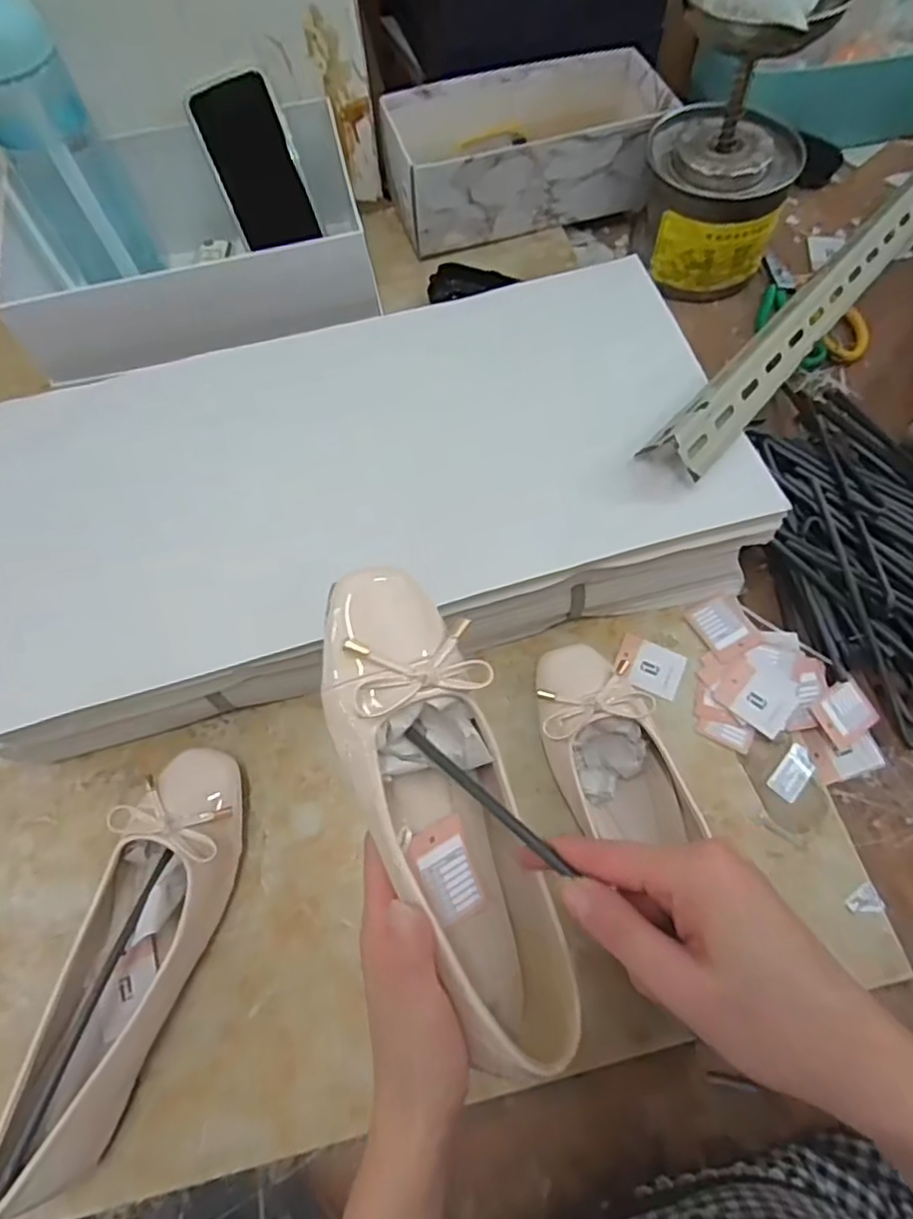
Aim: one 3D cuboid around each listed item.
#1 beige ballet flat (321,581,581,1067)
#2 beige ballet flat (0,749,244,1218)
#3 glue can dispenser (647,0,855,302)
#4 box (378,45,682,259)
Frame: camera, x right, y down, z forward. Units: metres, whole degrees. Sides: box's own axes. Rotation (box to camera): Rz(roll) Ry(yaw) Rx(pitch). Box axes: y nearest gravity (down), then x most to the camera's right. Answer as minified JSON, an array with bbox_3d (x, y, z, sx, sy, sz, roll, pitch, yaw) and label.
[{"bbox_3d":[-0.003,0.102,0.312,0.076,0.064,0.243,-21,90,-7],"label":"beige ballet flat"},{"bbox_3d":[-0.195,0.207,0.399,0.072,0.063,0.237,15,68,8],"label":"beige ballet flat"},{"bbox_3d":[0.241,-0.419,0.567,0.132,0.250,0.119,19,69,10],"label":"glue can dispenser"},{"bbox_3d":[0.067,-0.469,0.668,0.270,0.084,0.146,-13,67,-4],"label":"box"}]

